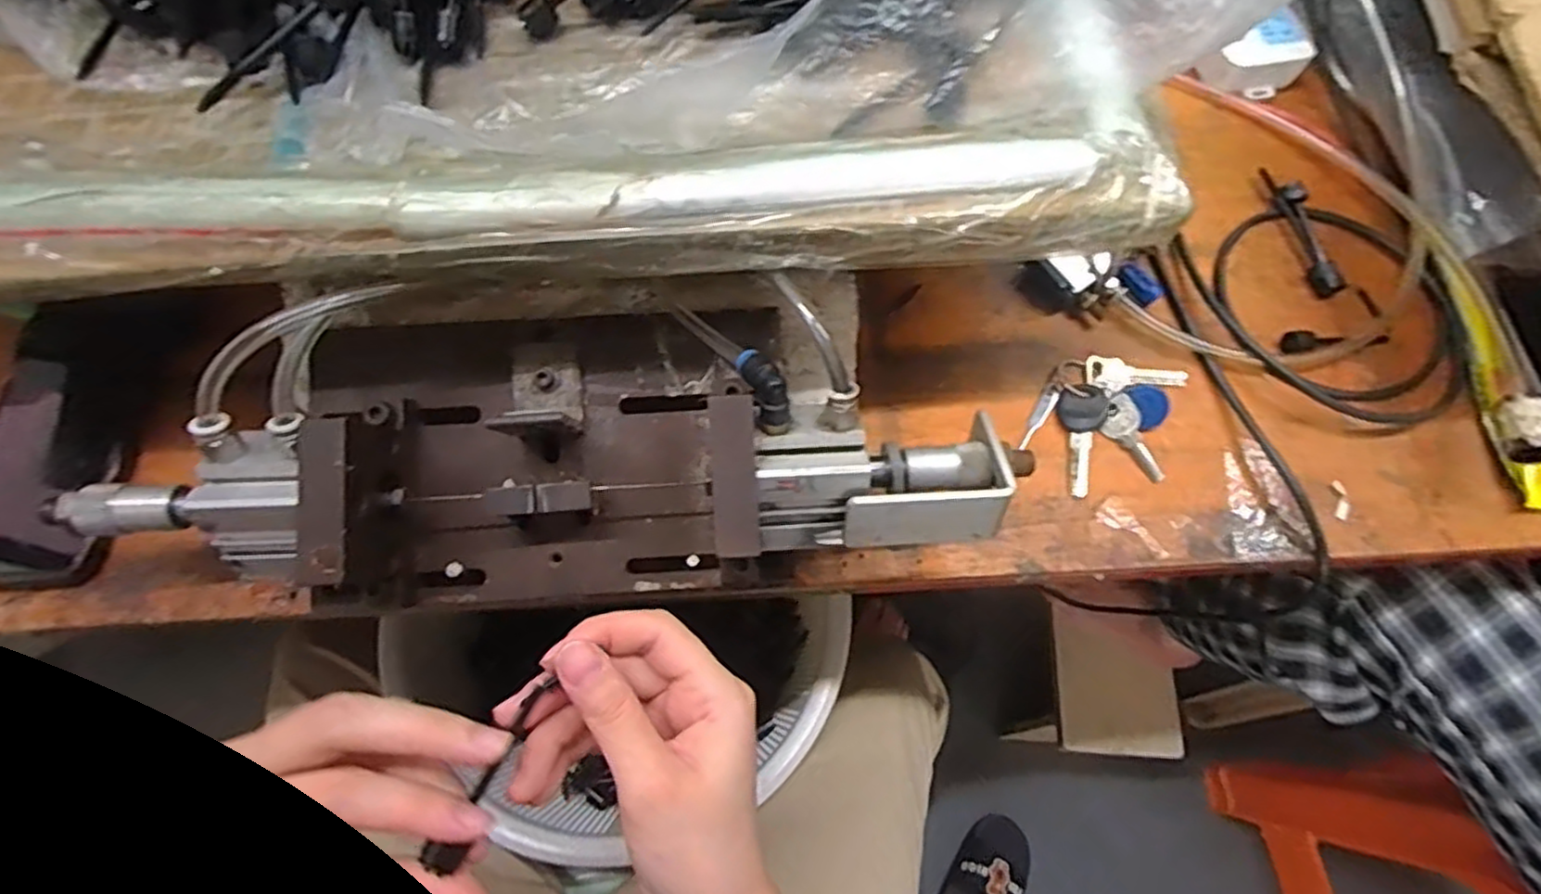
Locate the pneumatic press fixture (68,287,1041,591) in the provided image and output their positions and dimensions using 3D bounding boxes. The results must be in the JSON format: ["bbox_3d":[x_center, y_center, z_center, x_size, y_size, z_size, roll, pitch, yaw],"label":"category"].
[{"bbox_3d":[-0.086,-0.013,0.360,0.394,0.095,0.152,-3,68,-2],"label":"pneumatic press fixture"}]

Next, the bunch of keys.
[{"bbox_3d":[0.199,-0.018,0.430,0.078,0.011,0.095,23,69,8],"label":"bunch of keys"}]

